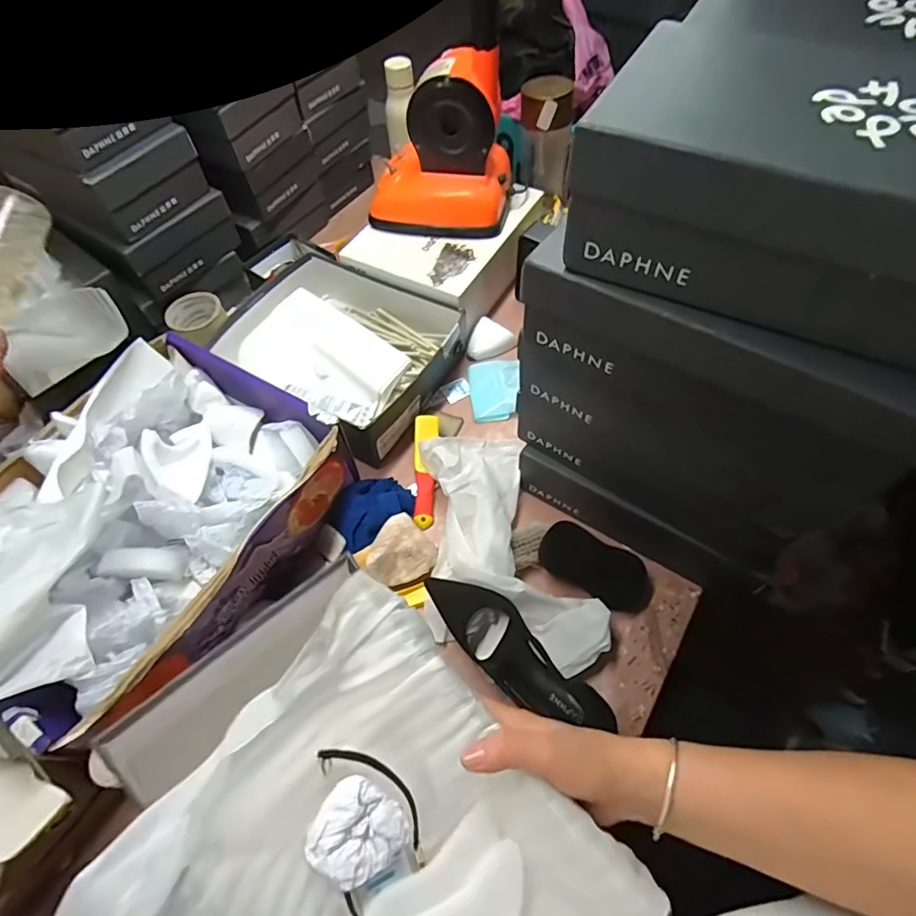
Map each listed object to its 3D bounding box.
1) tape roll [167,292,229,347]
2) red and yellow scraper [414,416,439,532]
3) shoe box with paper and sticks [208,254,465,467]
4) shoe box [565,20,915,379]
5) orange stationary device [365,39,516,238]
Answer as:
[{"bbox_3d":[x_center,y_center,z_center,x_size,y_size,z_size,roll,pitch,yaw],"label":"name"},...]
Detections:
[{"bbox_3d":[-0.408,-0.215,0.820,0.083,0.045,0.091,-1,59,2],"label":"tape roll"},{"bbox_3d":[-0.045,0.015,0.711,0.033,0.018,0.161,0,73,2],"label":"red and yellow scraper"},{"bbox_3d":[-0.189,-0.175,0.790,0.335,0.104,0.284,29,64,18],"label":"shoe box with paper and sticks"},{"bbox_3d":[0.238,-0.169,0.331,0.287,0.097,0.168,26,63,17],"label":"shoe box"},{"bbox_3d":[-0.032,-0.459,0.771,0.218,0.210,0.123,0,59,2],"label":"orange stationary device"}]

